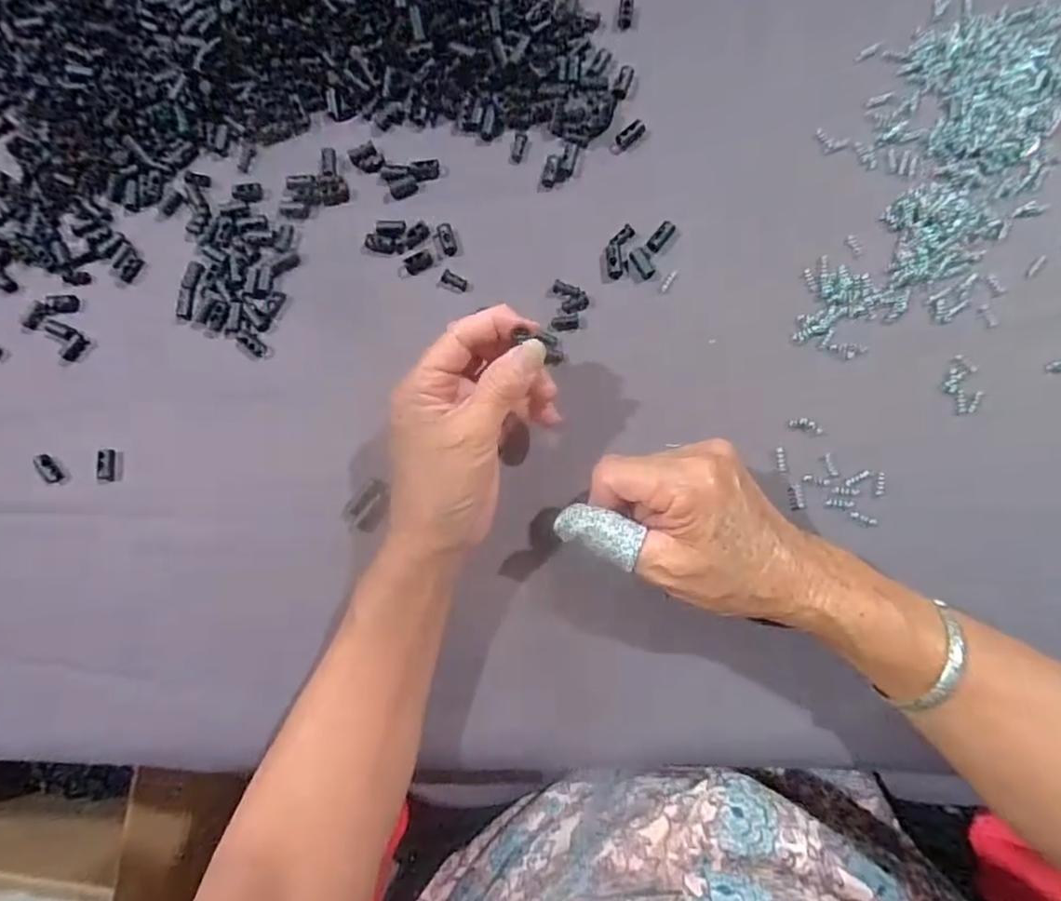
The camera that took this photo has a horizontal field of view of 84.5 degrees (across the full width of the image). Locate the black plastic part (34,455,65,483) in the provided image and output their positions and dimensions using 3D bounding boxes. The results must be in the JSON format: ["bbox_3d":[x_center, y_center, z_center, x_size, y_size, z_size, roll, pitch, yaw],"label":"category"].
[{"bbox_3d":[-0.306,0.011,0.370,0.010,0.004,0.021,-43,82,-2],"label":"black plastic part"}]

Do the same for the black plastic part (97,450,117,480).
[{"bbox_3d":[-0.267,0.009,0.367,0.010,0.005,0.020,-3,82,4],"label":"black plastic part"}]

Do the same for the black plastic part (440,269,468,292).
[{"bbox_3d":[-0.048,-0.107,0.367,0.016,0.005,0.008,26,85,-7],"label":"black plastic part"}]

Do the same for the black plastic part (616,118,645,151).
[{"bbox_3d":[0.063,-0.202,0.371,0.018,0.008,0.009,-35,82,-1],"label":"black plastic part"}]

